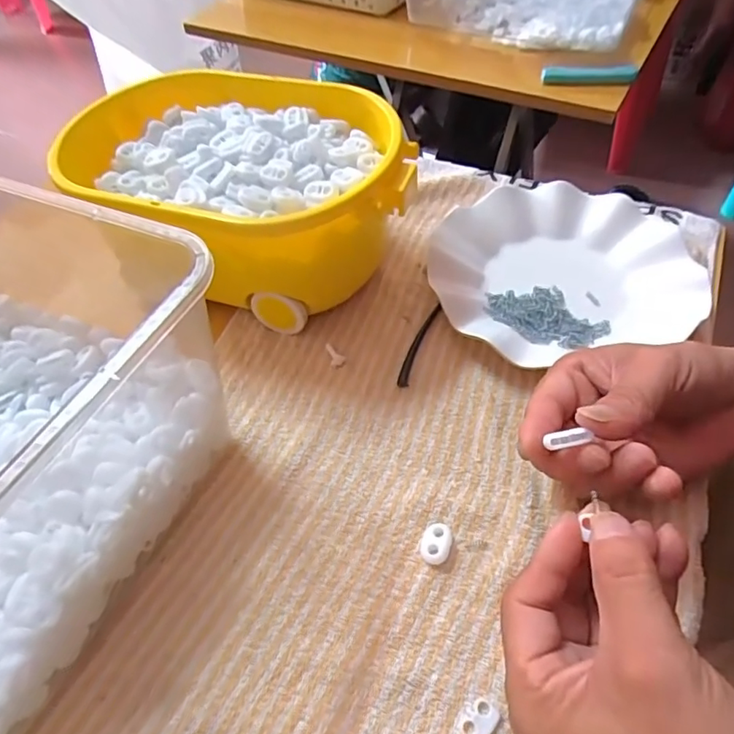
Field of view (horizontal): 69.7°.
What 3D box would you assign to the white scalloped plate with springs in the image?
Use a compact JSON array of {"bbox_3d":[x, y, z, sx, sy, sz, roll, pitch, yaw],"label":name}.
[{"bbox_3d":[0.141,-0.075,0.387,0.186,0.025,0.157,-7,53,-2],"label":"white scalloped plate with springs"}]

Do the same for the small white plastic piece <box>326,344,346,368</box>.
[{"bbox_3d":[-0.023,-0.009,0.362,0.010,0.004,0.019,-26,68,-15],"label":"small white plastic piece"}]

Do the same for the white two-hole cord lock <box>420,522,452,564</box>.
[{"bbox_3d":[0.037,0.094,0.282,0.016,0.007,0.022,11,55,11],"label":"white two-hole cord lock"}]

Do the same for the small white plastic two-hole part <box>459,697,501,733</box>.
[{"bbox_3d":[0.050,0.159,0.236,0.013,0.004,0.018,38,63,26],"label":"small white plastic two-hole part"}]

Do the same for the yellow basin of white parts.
[{"bbox_3d":[-0.090,-0.123,0.391,0.248,0.104,0.166,12,55,12],"label":"yellow basin of white parts"}]

